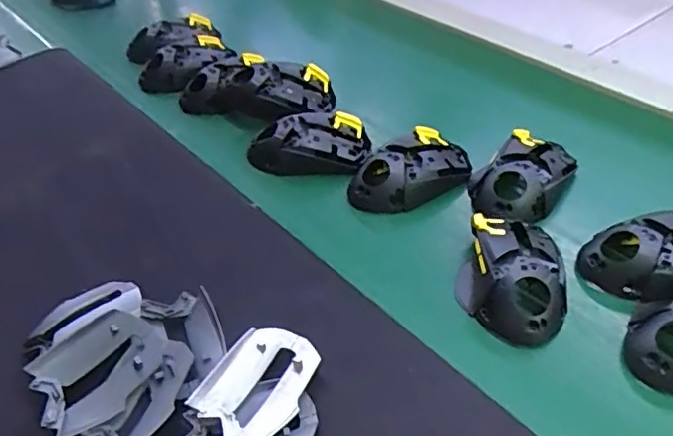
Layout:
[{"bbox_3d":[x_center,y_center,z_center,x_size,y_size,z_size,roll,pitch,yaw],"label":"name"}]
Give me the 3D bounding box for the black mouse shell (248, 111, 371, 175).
[{"bbox_3d":[-0.026,-0.074,0.553,0.111,0.034,0.065,-4,45,5],"label":"black mouse shell"}]

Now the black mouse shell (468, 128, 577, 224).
[{"bbox_3d":[0.160,-0.037,0.506,0.070,0.033,0.106,26,54,30],"label":"black mouse shell"}]

